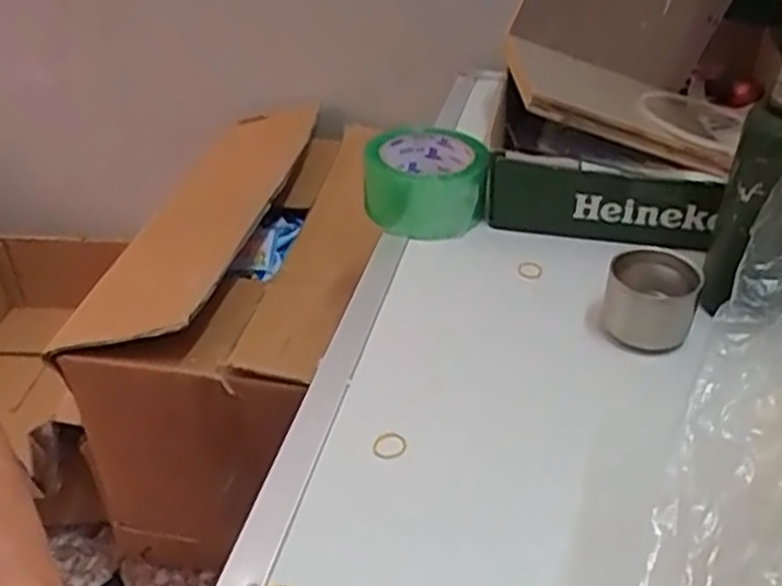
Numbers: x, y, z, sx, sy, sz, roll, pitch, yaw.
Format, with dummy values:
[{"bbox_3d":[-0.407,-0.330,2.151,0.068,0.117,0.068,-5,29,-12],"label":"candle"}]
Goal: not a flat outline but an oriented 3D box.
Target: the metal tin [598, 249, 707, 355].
[{"bbox_3d":[0.181,0.003,0.538,0.059,0.050,0.067,14,38,20],"label":"metal tin"}]

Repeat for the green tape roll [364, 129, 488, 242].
[{"bbox_3d":[0.029,-0.098,0.668,0.103,0.063,0.106,1,35,2],"label":"green tape roll"}]

